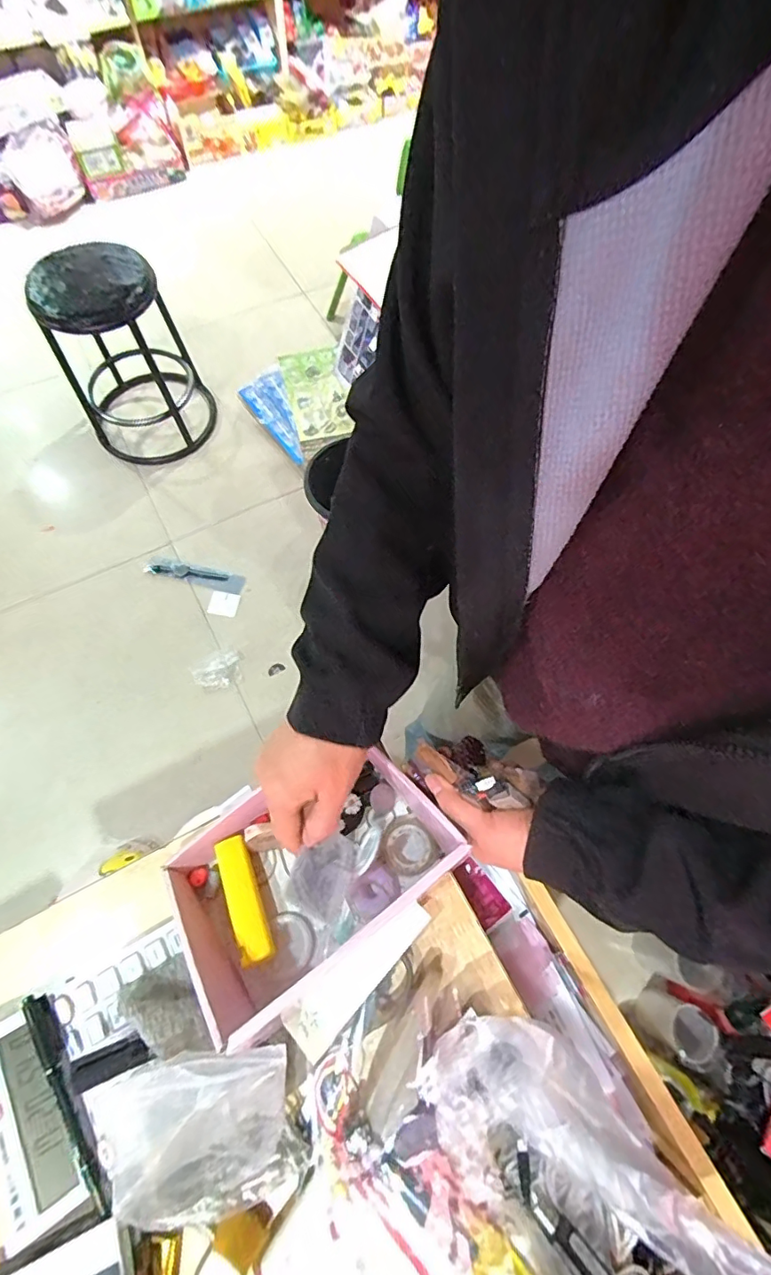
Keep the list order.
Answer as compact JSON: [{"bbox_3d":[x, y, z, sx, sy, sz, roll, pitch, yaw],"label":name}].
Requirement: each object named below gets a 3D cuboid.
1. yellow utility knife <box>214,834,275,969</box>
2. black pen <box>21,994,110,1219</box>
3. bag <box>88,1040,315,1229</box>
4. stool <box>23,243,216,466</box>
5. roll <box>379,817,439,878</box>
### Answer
[{"bbox_3d":[-0.108,0.197,0.395,0.023,0.009,0.091,-23,55,-10],"label":"yellow utility knife"},{"bbox_3d":[-0.218,0.312,0.352,0.016,0.008,0.136,-29,71,-13],"label":"black pen"},{"bbox_3d":[-0.119,0.317,0.330,0.124,0.066,0.099,-8,67,-5],"label":"bag"},{"bbox_3d":[-0.739,-0.801,1.480,0.363,0.482,0.393,1,67,-2],"label":"stool"},{"bbox_3d":[0.018,0.170,0.425,0.042,0.015,0.044,1,67,-2],"label":"roll"}]

